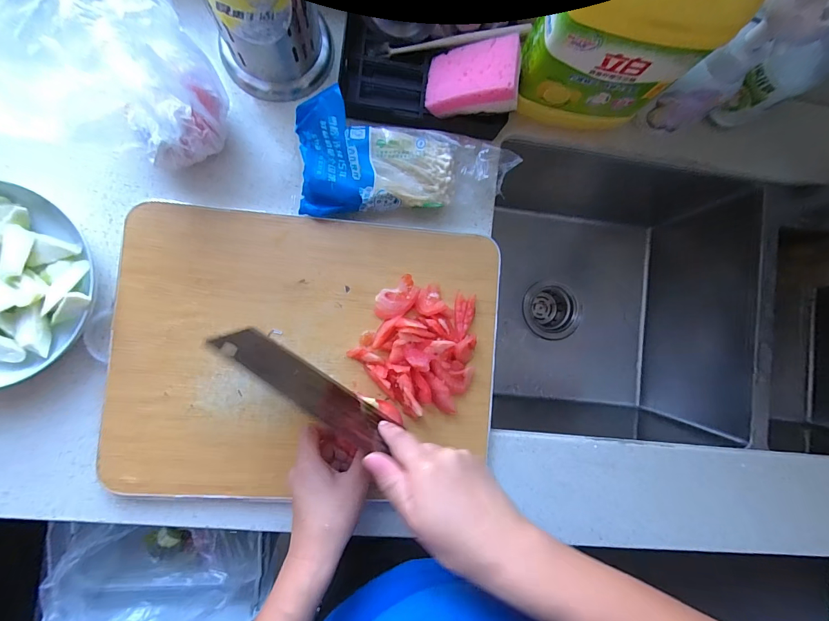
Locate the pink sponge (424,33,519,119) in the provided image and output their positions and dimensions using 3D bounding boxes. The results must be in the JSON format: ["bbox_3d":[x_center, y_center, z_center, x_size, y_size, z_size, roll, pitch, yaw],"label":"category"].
[{"bbox_3d":[0.062,-0.240,0.395,0.096,0.026,0.067,4,85,30],"label":"pink sponge"}]

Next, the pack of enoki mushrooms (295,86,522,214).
[{"bbox_3d":[-0.009,-0.162,0.400,0.225,0.048,0.106,-6,90,-7],"label":"pack of enoki mushrooms"}]

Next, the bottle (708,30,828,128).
[{"bbox_3d":[0.392,-0.255,0.398,0.062,0.161,0.055,29,86,-7],"label":"bottle"}]

